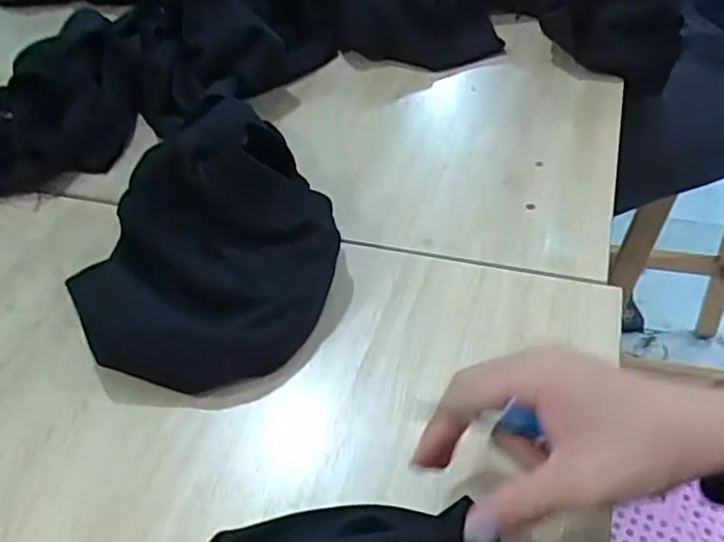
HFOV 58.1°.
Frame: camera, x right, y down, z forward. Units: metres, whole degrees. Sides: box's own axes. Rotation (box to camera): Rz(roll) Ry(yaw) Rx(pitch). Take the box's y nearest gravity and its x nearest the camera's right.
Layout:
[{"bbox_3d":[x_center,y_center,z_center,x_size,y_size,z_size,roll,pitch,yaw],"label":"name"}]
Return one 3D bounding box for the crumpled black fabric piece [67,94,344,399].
[{"bbox_3d":[-0.133,-0.035,0.527,0.218,0.098,0.255,-26,49,-19],"label":"crumpled black fabric piece"}]

